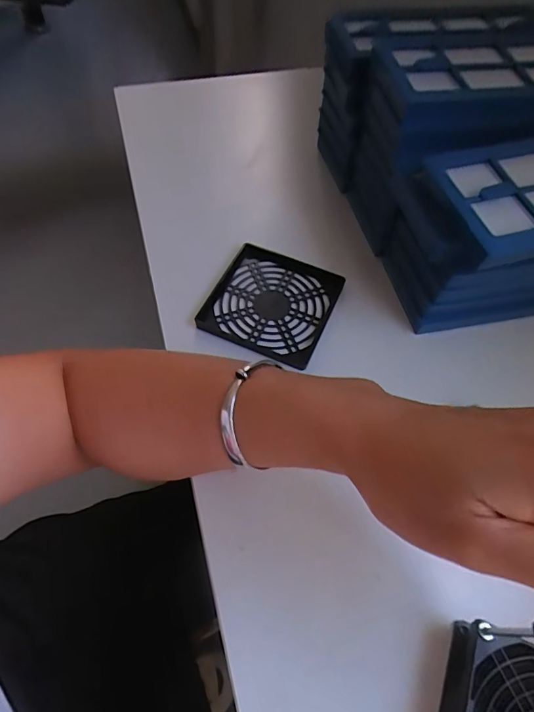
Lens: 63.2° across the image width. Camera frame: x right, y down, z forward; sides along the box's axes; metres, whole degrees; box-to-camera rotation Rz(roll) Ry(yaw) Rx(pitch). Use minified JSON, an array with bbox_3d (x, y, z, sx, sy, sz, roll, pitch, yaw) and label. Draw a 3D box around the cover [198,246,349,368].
[{"bbox_3d":[0.005,-0.045,0.366,0.096,0.013,0.101,22,60,9],"label":"cover"}]

